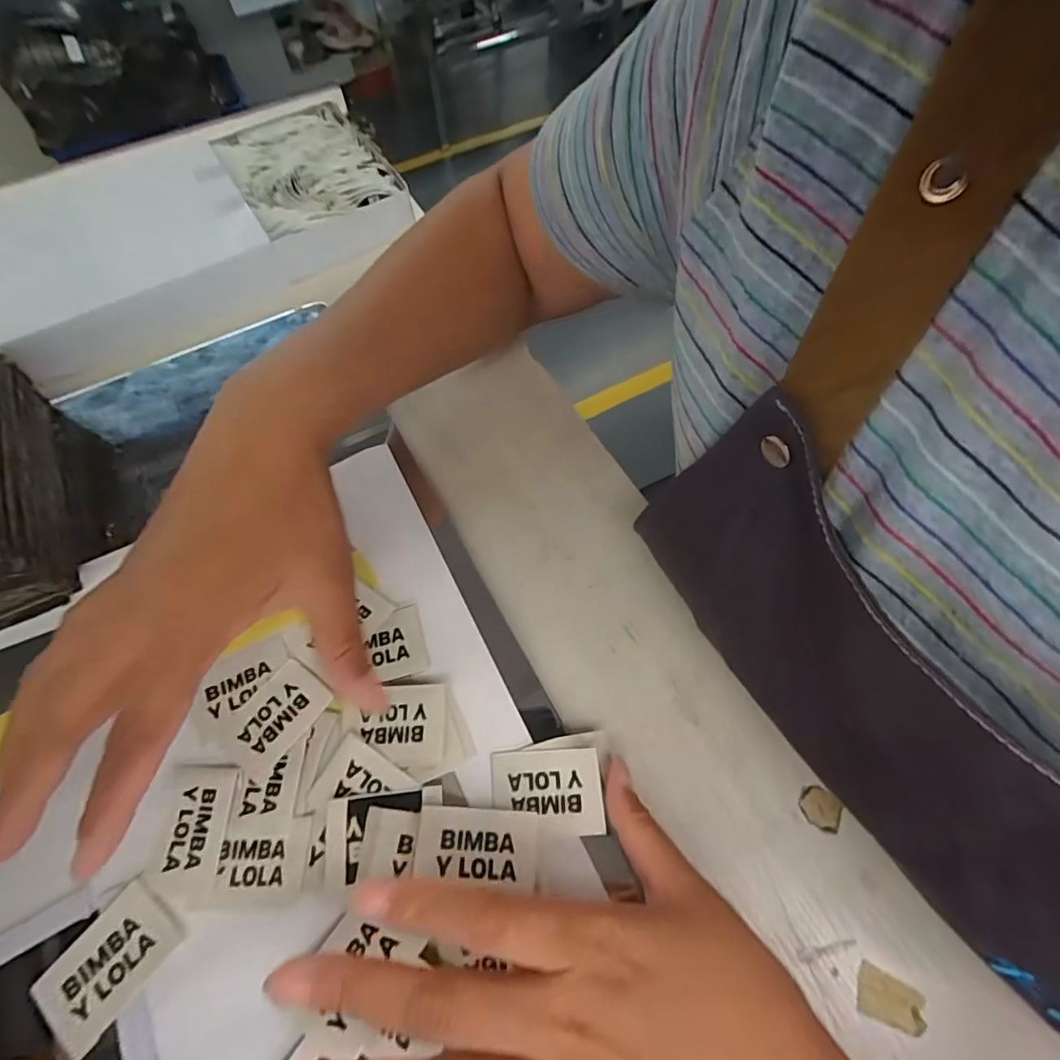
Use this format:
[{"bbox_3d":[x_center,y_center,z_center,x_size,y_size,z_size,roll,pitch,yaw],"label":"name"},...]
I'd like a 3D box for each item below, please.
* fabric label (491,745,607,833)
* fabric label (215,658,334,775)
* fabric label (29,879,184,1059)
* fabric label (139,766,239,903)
[{"bbox_3d":[0.008,0.116,0.233,0.048,0.004,0.034,-5,61,4],"label":"fabric label"},{"bbox_3d":[-0.122,0.089,0.249,0.034,0.004,0.048,34,71,23],"label":"fabric label"},{"bbox_3d":[-0.170,0.175,0.210,0.034,0.004,0.048,36,70,19],"label":"fabric label"},{"bbox_3d":[-0.150,0.132,0.230,0.031,0.005,0.051,0,63,3],"label":"fabric label"}]

